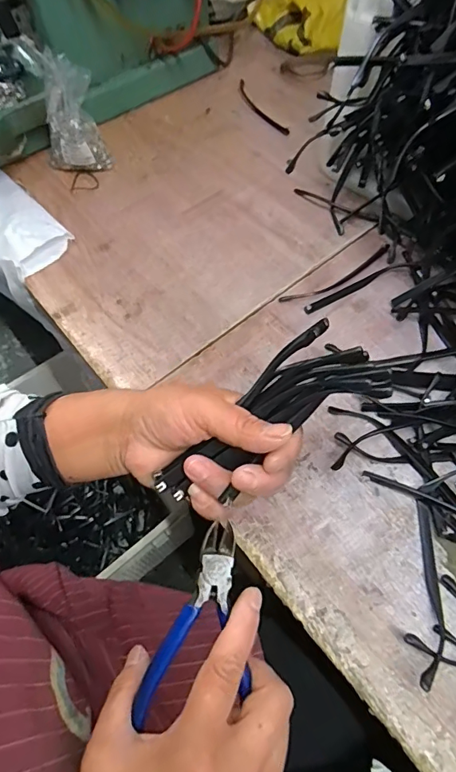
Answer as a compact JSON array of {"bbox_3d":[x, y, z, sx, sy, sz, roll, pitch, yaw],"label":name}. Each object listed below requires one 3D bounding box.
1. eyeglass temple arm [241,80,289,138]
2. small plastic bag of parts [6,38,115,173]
[{"bbox_3d":[0.043,-0.377,0.619,0.019,0.010,0.134,-23,63,-9],"label":"eyeglass temple arm"},{"bbox_3d":[-0.189,-0.317,0.536,0.073,0.131,0.051,-25,22,-10],"label":"small plastic bag of parts"}]

